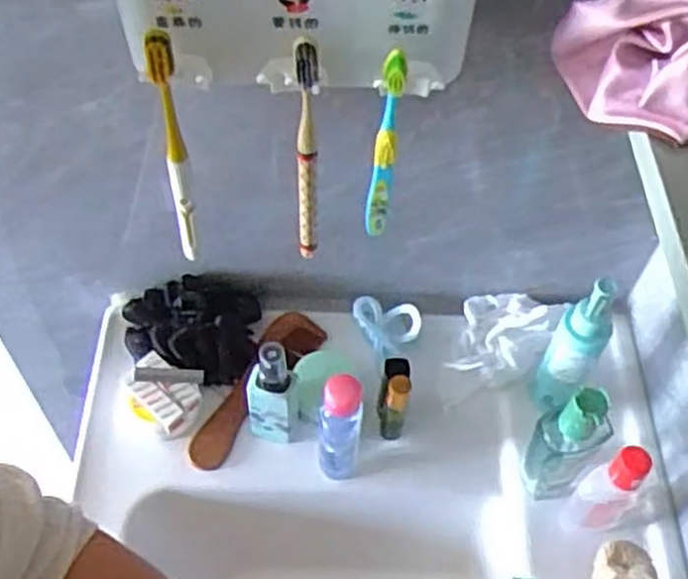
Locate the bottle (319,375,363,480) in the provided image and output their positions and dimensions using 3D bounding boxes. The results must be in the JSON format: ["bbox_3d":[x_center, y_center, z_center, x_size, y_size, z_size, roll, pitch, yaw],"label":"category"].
[{"bbox_3d":[-0.003,0.110,0.624,0.030,0.120,0.032,1,54,-2],"label":"bottle"}]

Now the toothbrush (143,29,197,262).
[{"bbox_3d":[-0.100,-0.079,0.478,0.014,0.177,0.009,-4,54,-5],"label":"toothbrush"}]

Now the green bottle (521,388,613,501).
[{"bbox_3d":[0.163,0.121,0.597,0.046,0.156,0.028,27,57,16],"label":"green bottle"}]

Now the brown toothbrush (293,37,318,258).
[{"bbox_3d":[-0.023,-0.078,0.484,0.011,0.177,0.019,-7,55,-8],"label":"brown toothbrush"}]

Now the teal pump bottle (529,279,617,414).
[{"bbox_3d":[0.183,0.043,0.630,0.036,0.154,0.035,17,55,10],"label":"teal pump bottle"}]

